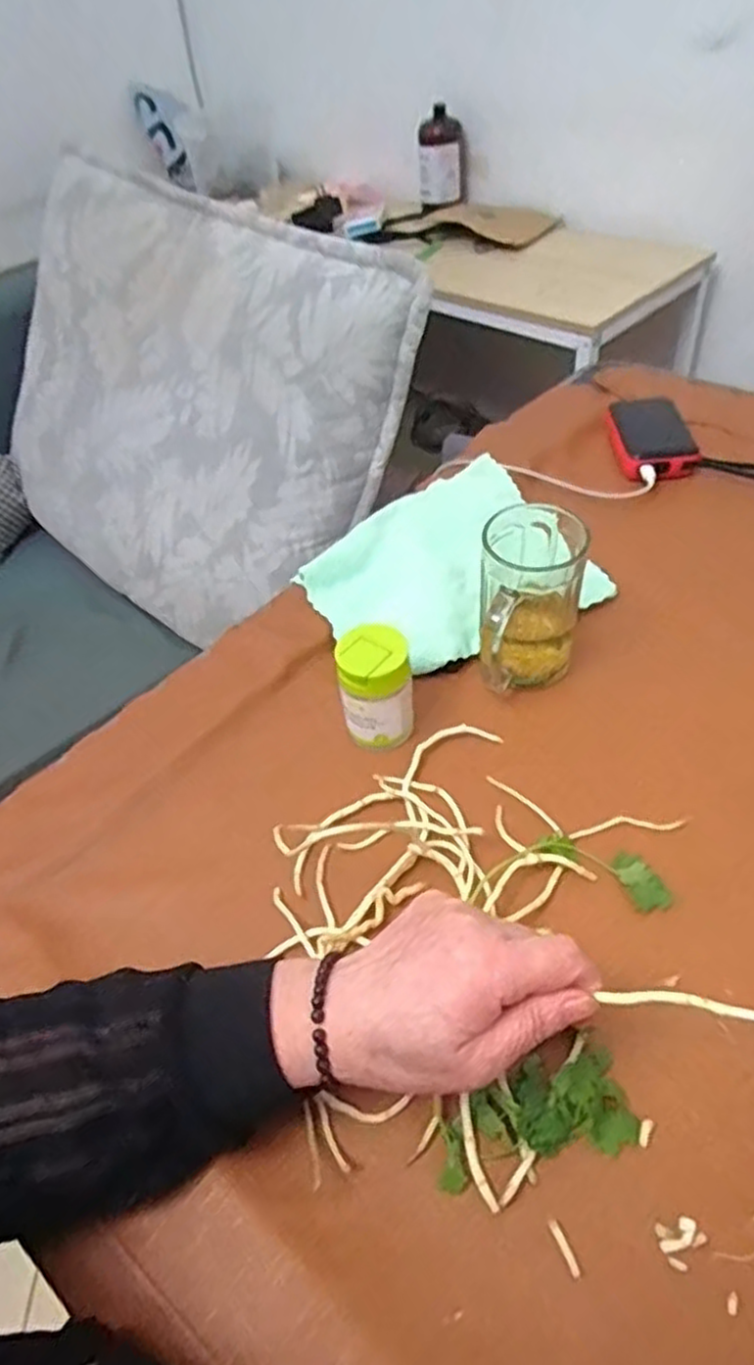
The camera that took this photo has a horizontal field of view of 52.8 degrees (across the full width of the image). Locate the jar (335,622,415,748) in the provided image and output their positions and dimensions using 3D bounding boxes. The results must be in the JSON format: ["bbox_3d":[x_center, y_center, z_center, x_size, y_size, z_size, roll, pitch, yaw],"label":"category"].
[{"bbox_3d":[-0.001,0.003,0.523,0.047,0.072,0.043,-8,47,-1],"label":"jar"}]

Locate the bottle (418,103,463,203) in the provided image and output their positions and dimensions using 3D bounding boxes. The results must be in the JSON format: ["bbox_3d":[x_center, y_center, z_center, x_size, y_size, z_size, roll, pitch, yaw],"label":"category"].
[{"bbox_3d":[0.108,-0.878,1.276,0.074,0.123,0.066,-1,48,6],"label":"bottle"}]

